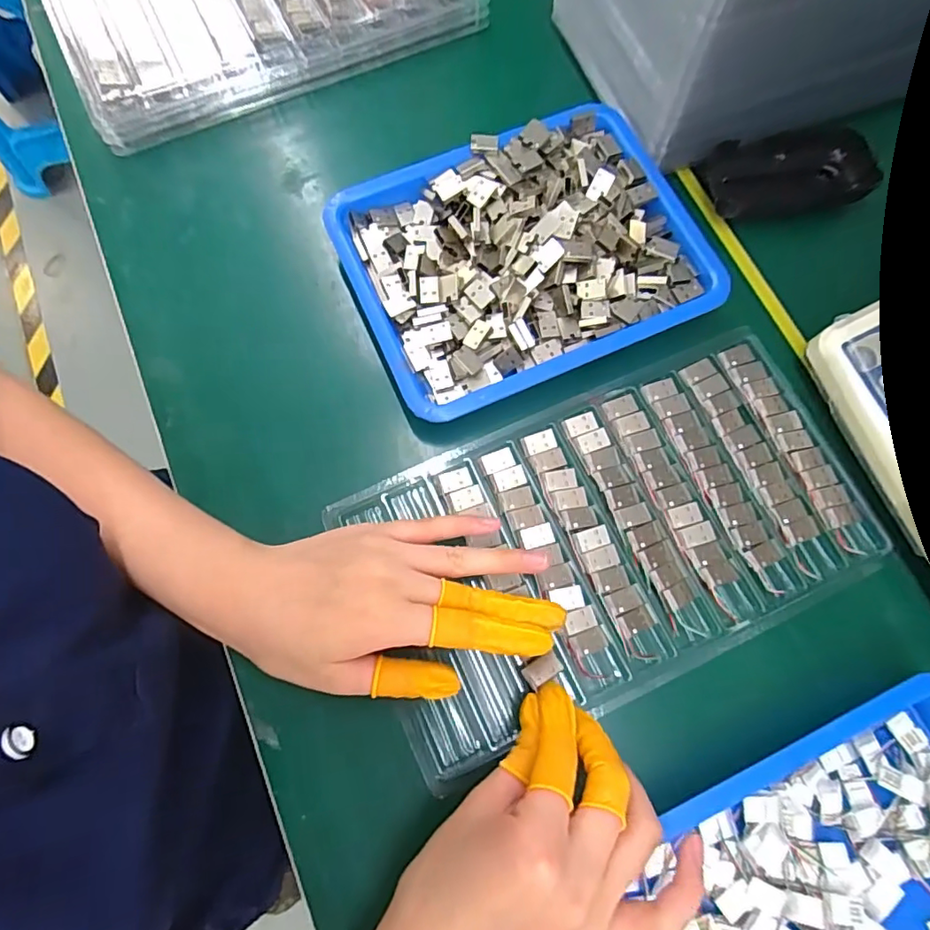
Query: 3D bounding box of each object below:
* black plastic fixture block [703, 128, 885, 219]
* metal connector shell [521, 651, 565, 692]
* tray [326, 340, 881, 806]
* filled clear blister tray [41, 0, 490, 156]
[{"bbox_3d":[0.224,-0.199,0.381,0.106,0.021,0.055,-10,75,-2],"label":"black plastic fixture block"},{"bbox_3d":[0.041,0.108,0.293,0.021,0.004,0.012,-33,77,-8],"label":"metal connector shell"},{"bbox_3d":[0.084,0.040,0.319,0.285,0.009,0.161,-23,75,-5],"label":"tray"},{"bbox_3d":[-0.152,-0.358,0.419,0.299,0.042,0.169,-22,75,-5],"label":"filled clear blister tray"}]

